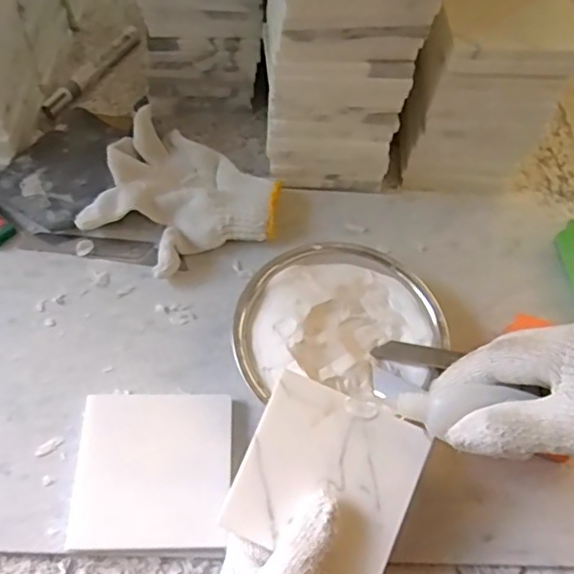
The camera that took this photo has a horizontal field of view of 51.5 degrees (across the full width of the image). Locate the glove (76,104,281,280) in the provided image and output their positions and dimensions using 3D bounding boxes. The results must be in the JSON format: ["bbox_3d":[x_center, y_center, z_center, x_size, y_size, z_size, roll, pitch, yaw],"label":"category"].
[{"bbox_3d":[-0.087,-0.070,0.491,0.146,0.033,0.120,29,60,13],"label":"glove"}]

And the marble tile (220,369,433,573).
[{"bbox_3d":[0.025,0.115,0.356,0.100,0.008,0.098,23,82,4],"label":"marble tile"}]

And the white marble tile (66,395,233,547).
[{"bbox_3d":[-0.089,0.122,0.401,0.098,0.017,0.097,1,58,-4],"label":"white marble tile"}]

